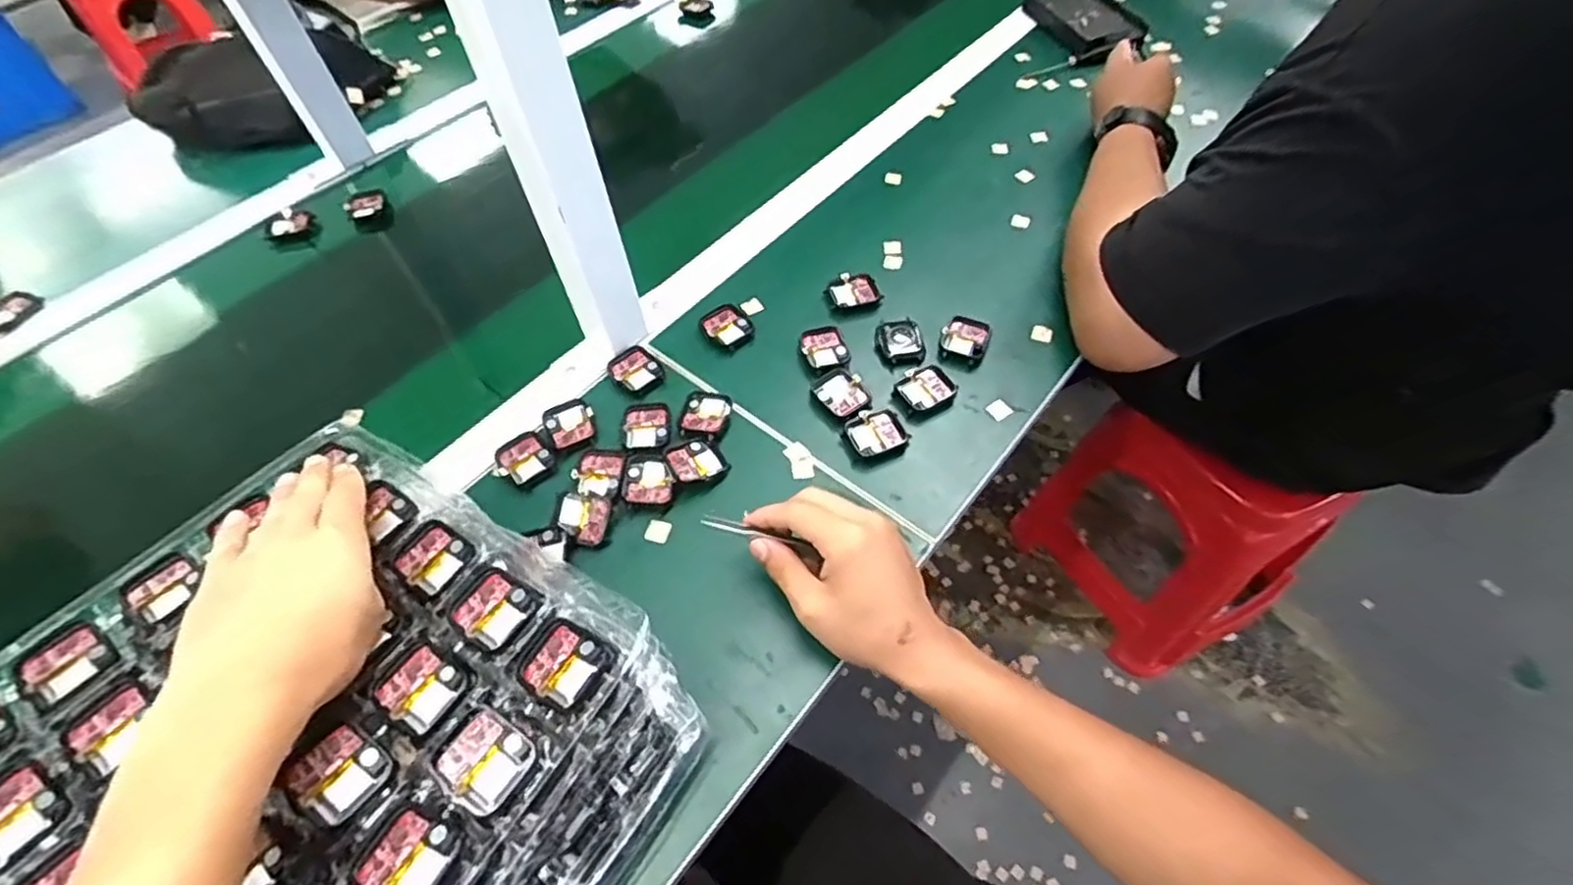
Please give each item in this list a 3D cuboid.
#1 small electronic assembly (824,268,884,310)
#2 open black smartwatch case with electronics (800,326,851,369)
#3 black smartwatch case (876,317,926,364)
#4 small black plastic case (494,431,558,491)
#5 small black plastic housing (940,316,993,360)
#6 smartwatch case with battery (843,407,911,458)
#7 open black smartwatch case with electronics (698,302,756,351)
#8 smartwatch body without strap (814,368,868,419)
[{"bbox_3d":[0.059,-0.138,0.617,0.045,0.006,0.041,-17,60,-11],"label":"small electronic assembly"},{"bbox_3d":[0.032,-0.081,0.580,0.036,0.004,0.045,-12,59,-8],"label":"open black smartwatch case with electronics"},{"bbox_3d":[0.098,-0.087,0.586,0.036,0.008,0.041,-9,59,-6],"label":"black smartwatch case"},{"bbox_3d":[-0.199,0.014,0.526,0.036,0.004,0.046,-36,65,-20],"label":"small black plastic case"},{"bbox_3d":[0.151,-0.088,0.584,0.040,0.010,0.050,14,59,8],"label":"small black plastic housing"},{"bbox_3d":[0.069,-0.009,0.531,0.043,0.007,0.035,-21,61,-13],"label":"smartwatch case with battery"},{"bbox_3d":[-0.051,-0.103,0.599,0.040,0.009,0.049,-30,63,-17],"label":"open black smartwatch case with electronics"},{"bbox_3d":[0.046,-0.039,0.552,0.036,0.006,0.044,-34,64,-19],"label":"smartwatch body without strap"}]

